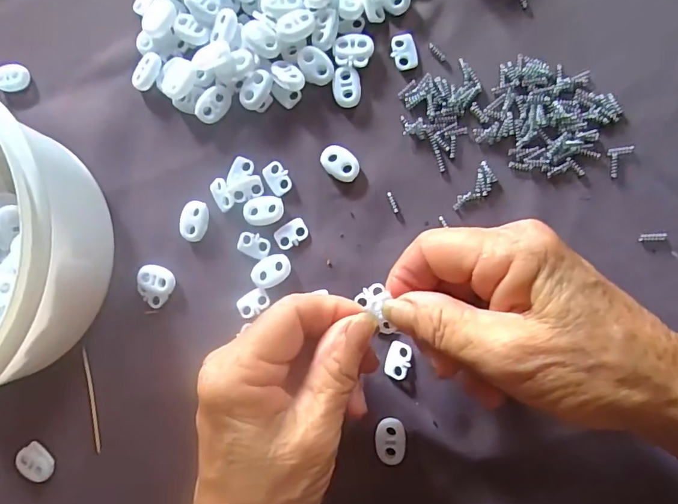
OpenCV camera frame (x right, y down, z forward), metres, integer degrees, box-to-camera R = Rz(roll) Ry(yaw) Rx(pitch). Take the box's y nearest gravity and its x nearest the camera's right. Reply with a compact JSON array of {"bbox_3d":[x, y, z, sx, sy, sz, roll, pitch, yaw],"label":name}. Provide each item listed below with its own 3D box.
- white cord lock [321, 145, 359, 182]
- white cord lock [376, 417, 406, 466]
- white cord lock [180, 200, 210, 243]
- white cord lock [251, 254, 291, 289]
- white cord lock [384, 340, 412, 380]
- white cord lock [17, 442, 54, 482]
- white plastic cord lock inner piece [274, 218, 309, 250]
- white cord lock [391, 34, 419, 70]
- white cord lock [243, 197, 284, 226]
[{"bbox_3d":[0.001,-0.048,0.250,0.022,0.005,0.016,33,92,8],"label":"white cord lock"},{"bbox_3d":[0.027,0.097,0.238,0.015,0.007,0.022,-2,87,7],"label":"white cord lock"},{"bbox_3d":[-0.081,-0.017,0.260,0.015,0.005,0.022,12,89,8],"label":"white cord lock"},{"bbox_3d":[-0.037,0.010,0.252,0.022,0.004,0.015,-35,83,4],"label":"white cord lock"},{"bbox_3d":[0.031,0.056,0.239,0.013,0.006,0.019,7,88,8],"label":"white cord lock"},{"bbox_3d":[-0.173,0.120,0.262,0.016,0.005,0.021,-43,83,3],"label":"white cord lock"},{"bbox_3d":[-0.026,-0.010,0.252,0.018,0.004,0.013,-31,84,5],"label":"white plastic cord lock inner piece"},{"bbox_3d":[0.035,-0.108,0.248,0.013,0.004,0.019,-10,86,7],"label":"white cord lock"},{"bbox_3d":[-0.042,-0.023,0.254,0.021,0.004,0.016,-2,87,7],"label":"white cord lock"}]

